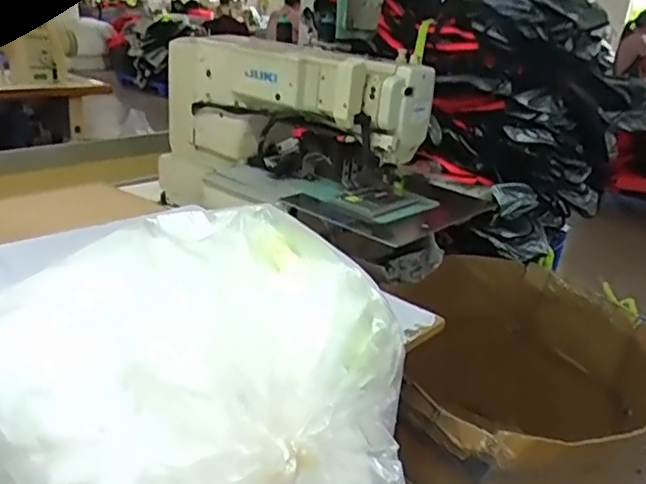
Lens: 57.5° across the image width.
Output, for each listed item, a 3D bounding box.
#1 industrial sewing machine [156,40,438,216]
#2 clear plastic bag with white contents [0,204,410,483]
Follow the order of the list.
[{"bbox_3d":[-0.116,-0.225,1.194,0.637,0.322,0.184,18,26,29],"label":"industrial sewing machine"},{"bbox_3d":[-0.108,0.117,0.538,0.408,0.201,0.334,13,24,19],"label":"clear plastic bag with white contents"}]

